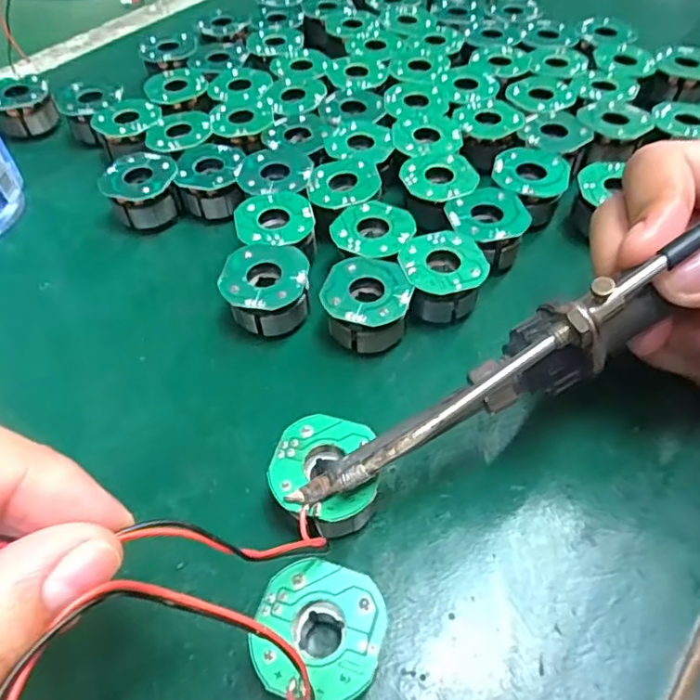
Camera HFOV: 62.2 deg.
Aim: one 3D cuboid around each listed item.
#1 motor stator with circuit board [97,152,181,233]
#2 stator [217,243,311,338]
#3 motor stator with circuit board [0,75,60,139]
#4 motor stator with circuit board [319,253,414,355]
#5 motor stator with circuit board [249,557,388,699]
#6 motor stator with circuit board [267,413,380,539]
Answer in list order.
[{"bbox_3d":[-0.089,-0.067,0.252,0.030,0.023,0.028,-28,57,-19],"label":"motor stator with circuit board"},{"bbox_3d":[-0.030,-0.020,0.213,0.031,0.022,0.031,-22,56,-15],"label":"stator"},{"bbox_3d":[-0.166,-0.122,0.296,0.030,0.024,0.026,-26,57,-18],"label":"motor stator with circuit board"},{"bbox_3d":[0.006,-0.015,0.208,0.029,0.023,0.032,3,53,3],"label":"motor stator with circuit board"},{"bbox_3d":[-0.007,0.070,0.142,0.029,0.022,0.029,-1,50,1],"label":"motor stator with circuit board"},{"bbox_3d":[-0.007,0.039,0.165,0.029,0.021,0.034,2,50,3],"label":"motor stator with circuit board"}]

